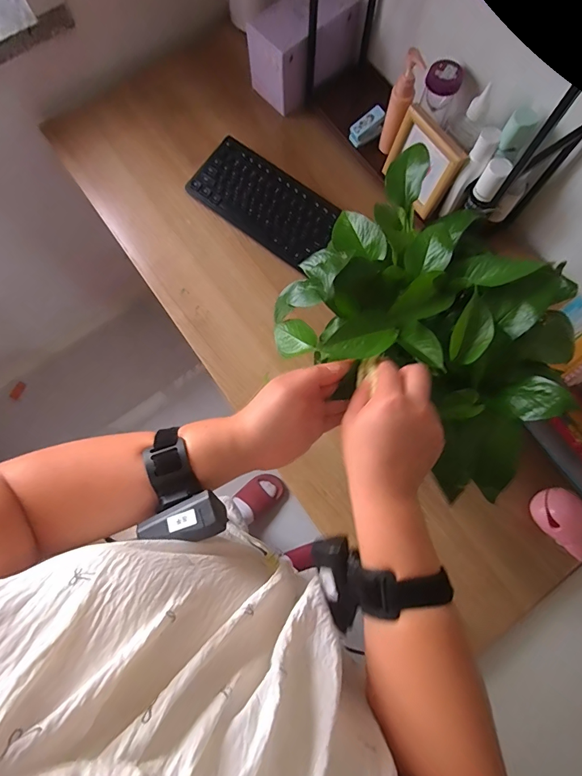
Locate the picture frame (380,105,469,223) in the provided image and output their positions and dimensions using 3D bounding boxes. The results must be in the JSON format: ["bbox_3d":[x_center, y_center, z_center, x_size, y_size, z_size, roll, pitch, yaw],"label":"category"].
[{"bbox_3d":[0.212,-0.362,0.648,0.020,0.110,0.120,-28,76,-20],"label":"picture frame"}]

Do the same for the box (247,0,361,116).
[{"bbox_3d":[0.027,-0.622,0.733,0.191,0.126,0.102,-40,79,-8],"label":"box"}]

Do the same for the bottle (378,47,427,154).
[{"bbox_3d":[0.176,-0.458,0.660,0.042,0.155,0.052,24,78,6],"label":"bottle"}]

